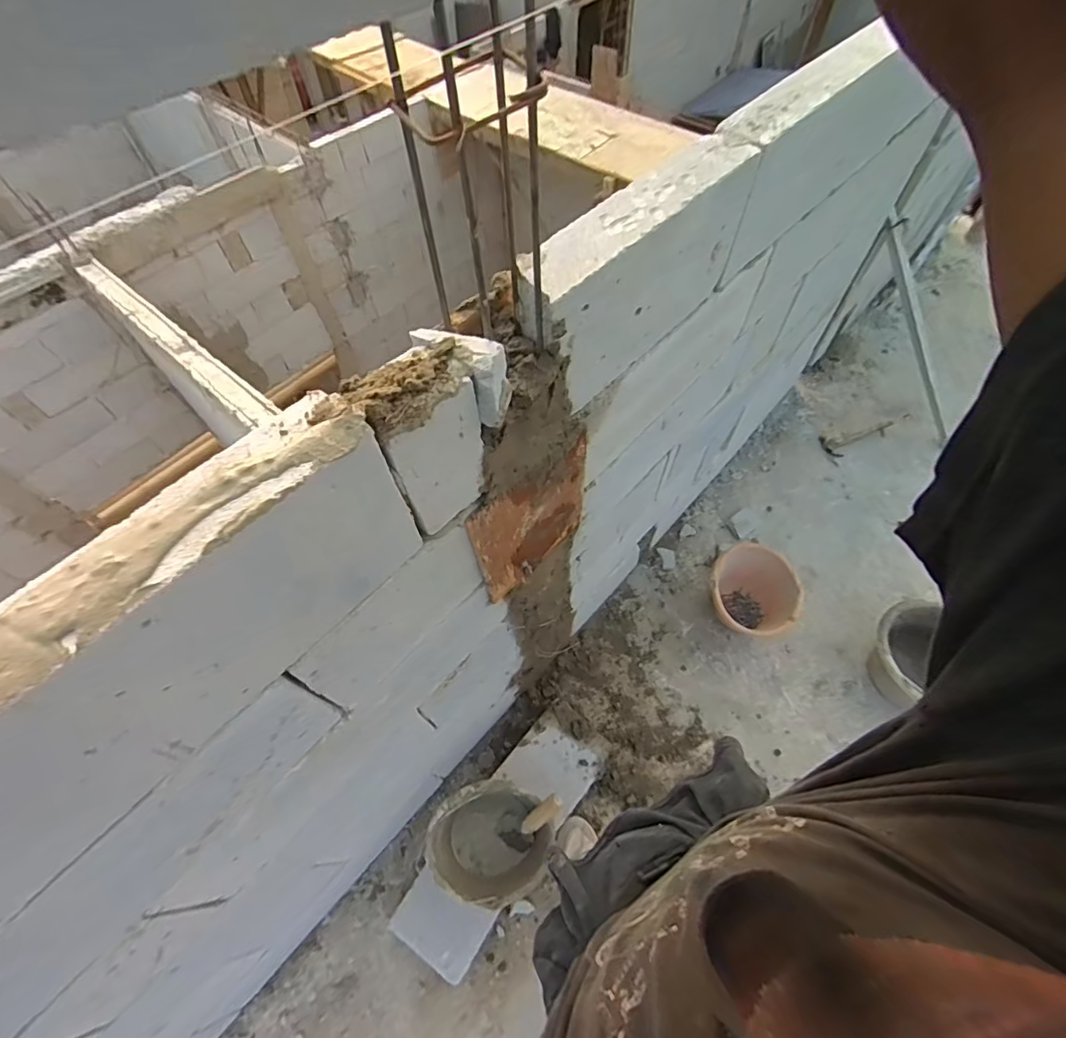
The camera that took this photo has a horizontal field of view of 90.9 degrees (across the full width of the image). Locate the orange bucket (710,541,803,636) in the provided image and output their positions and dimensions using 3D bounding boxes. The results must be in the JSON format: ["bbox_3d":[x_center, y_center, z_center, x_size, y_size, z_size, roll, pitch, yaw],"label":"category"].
[{"bbox_3d":[0.604,0.213,1.516,0.247,0.182,0.256,-1,59,1],"label":"orange bucket"}]

